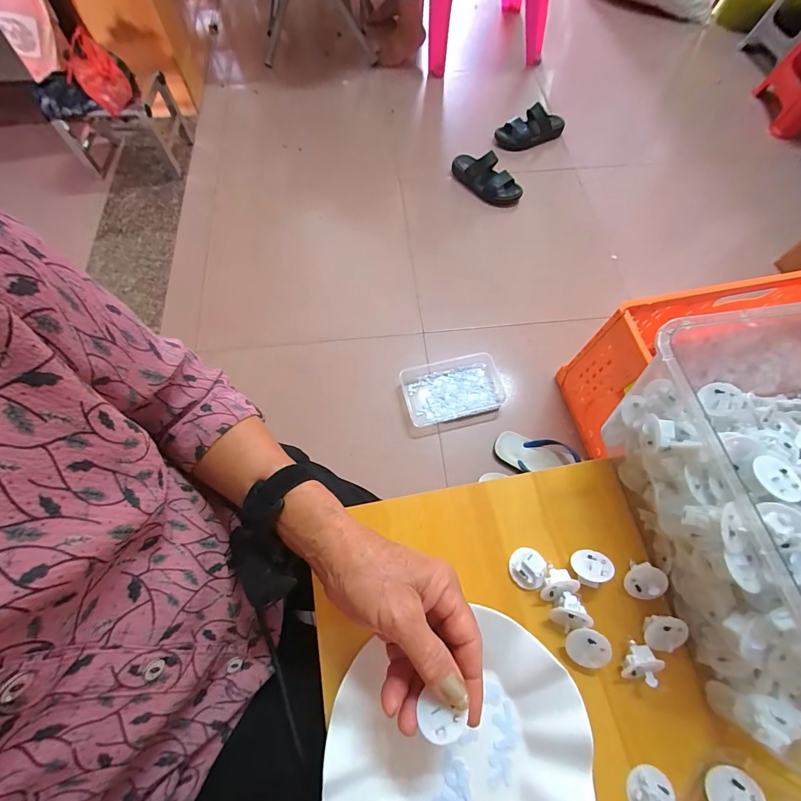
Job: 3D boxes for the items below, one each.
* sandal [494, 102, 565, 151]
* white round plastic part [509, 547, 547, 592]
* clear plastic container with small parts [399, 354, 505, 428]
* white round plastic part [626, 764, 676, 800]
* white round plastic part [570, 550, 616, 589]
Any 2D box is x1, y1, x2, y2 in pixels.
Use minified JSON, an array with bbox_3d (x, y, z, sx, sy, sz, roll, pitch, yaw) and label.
[{"bbox_3d":[0.445,-0.918,1.304,0.230,0.108,0.100,-7,63,0],"label":"sandal"},{"bbox_3d":[0.110,0.146,0.330,0.029,0.013,0.031,0,67,-1],"label":"white round plastic part"},{"bbox_3d":[0.132,-0.027,0.938,0.242,0.042,0.139,-12,68,-6],"label":"clear plastic container with small parts"},{"bbox_3d":[0.180,0.283,0.271,0.027,0.012,0.032,31,70,12],"label":"white round plastic part"},{"bbox_3d":[0.164,0.146,0.327,0.033,0.015,0.032,-22,32,-14],"label":"white round plastic part"}]

